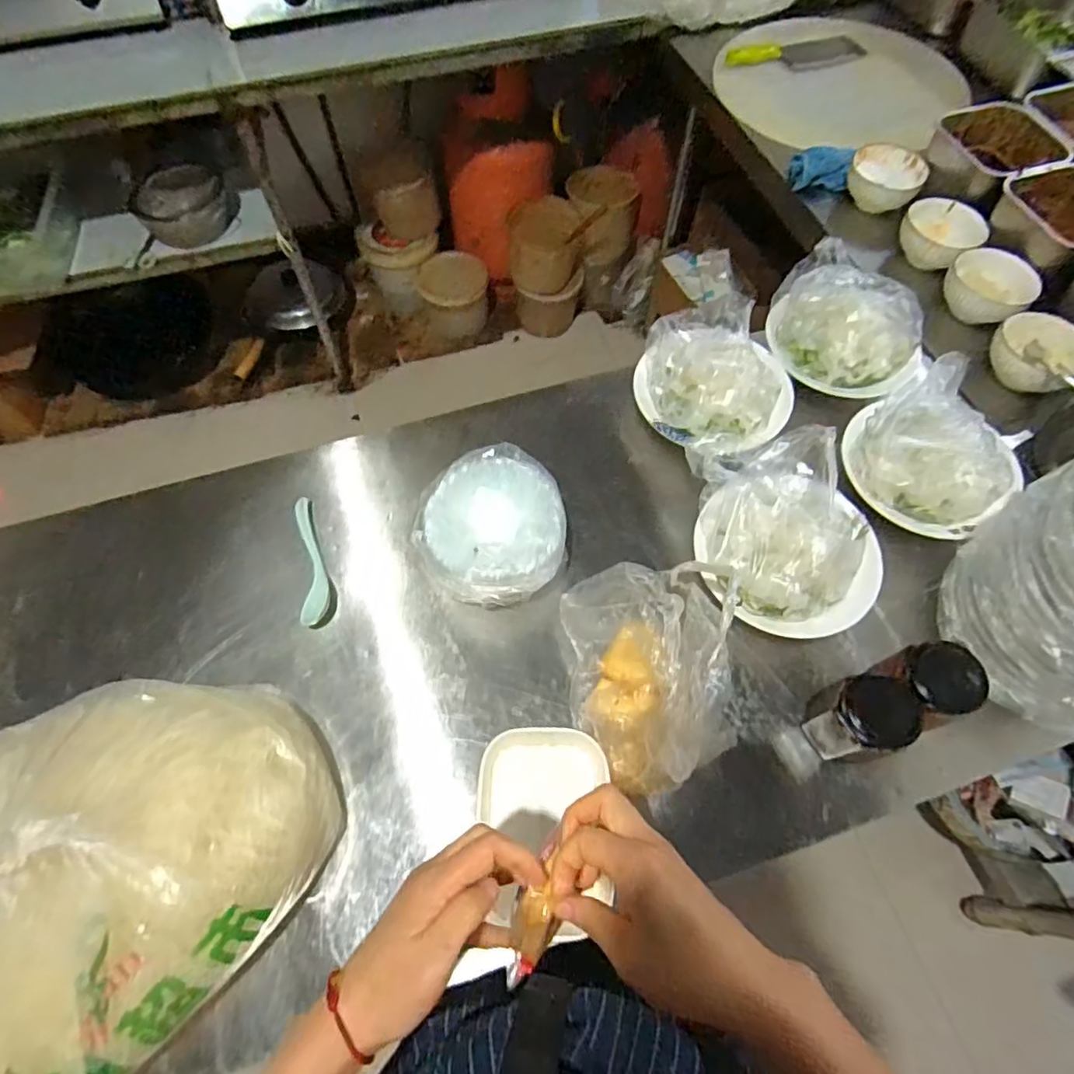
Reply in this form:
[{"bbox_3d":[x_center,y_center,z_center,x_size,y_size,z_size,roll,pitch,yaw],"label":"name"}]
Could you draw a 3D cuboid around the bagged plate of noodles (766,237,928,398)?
[{"bbox_3d":[0.387,-0.273,0.754,0.159,0.090,0.197,-36,68,-17],"label":"bagged plate of noodles"}]

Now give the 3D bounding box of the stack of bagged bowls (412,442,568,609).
[{"bbox_3d":[-0.050,-0.005,0.660,0.158,0.089,0.163,-11,63,-6],"label":"stack of bagged bowls"}]

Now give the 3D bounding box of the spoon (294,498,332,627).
[{"bbox_3d":[-0.254,0.024,0.681,0.032,0.017,0.157,-11,63,-6],"label":"spoon"}]

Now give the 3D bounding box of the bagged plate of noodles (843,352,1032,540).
[{"bbox_3d":[0.439,-0.099,0.659,0.159,0.077,0.165,0,62,0],"label":"bagged plate of noodles"}]

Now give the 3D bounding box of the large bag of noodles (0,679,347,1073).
[{"bbox_3d":[-0.366,0.256,0.465,0.369,0.158,0.279,-41,69,-19],"label":"large bag of noodles"}]

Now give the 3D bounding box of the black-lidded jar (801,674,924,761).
[{"bbox_3d":[0.298,0.168,0.564,0.069,0.098,0.063,0,62,0],"label":"black-lidded jar"}]

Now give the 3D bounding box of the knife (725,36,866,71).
[{"bbox_3d":[0.520,-0.960,1.196,0.286,0.027,0.086,-19,69,-15],"label":"knife"}]

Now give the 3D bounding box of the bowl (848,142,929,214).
[{"bbox_3d":[0.560,-0.575,0.974,0.112,0.054,0.110,0,62,0],"label":"bowl"}]

